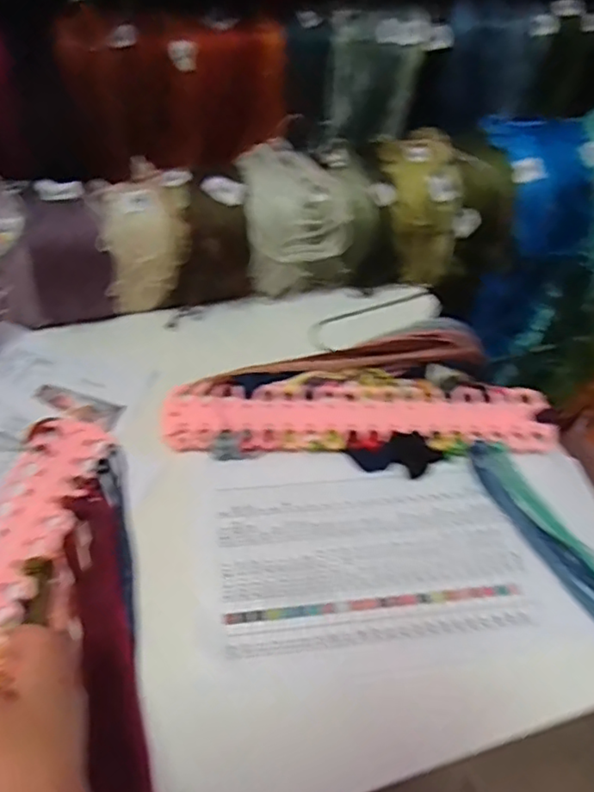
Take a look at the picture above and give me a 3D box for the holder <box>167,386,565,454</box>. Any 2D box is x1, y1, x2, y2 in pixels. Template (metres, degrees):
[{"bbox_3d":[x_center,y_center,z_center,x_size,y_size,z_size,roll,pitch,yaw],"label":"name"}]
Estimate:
[{"bbox_3d":[0.050,0.017,0.467,0.295,0.007,0.053,1,57,-5],"label":"holder"}]

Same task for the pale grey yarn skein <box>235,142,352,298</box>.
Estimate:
[{"bbox_3d":[-0.005,-0.155,0.533,0.083,0.086,0.104,-8,58,-10],"label":"pale grey yarn skein"}]

